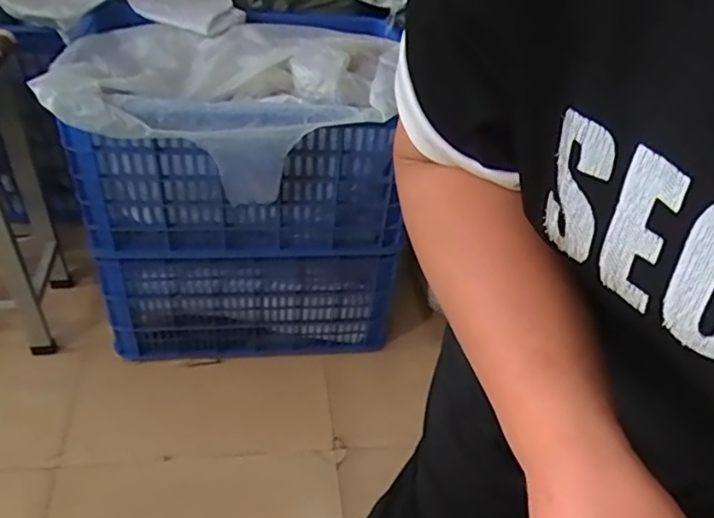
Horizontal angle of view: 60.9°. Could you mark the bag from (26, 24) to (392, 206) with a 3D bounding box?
[{"bbox_3d":[-0.211,-0.280,1.070,0.542,0.198,0.365,-5,43,-13],"label":"bag"}]

